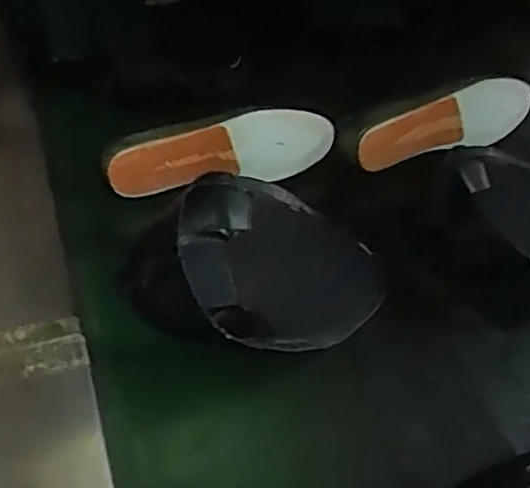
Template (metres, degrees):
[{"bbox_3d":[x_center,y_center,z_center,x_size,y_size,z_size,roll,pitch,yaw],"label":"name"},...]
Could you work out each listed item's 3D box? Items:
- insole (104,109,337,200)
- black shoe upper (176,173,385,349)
[{"bbox_3d":[-0.044,-0.099,0.743,0.251,0.089,0.039,-9,28,-8],"label":"insole"},{"bbox_3d":[0.018,0.016,0.659,0.204,0.075,0.182,-6,50,-9],"label":"black shoe upper"}]

